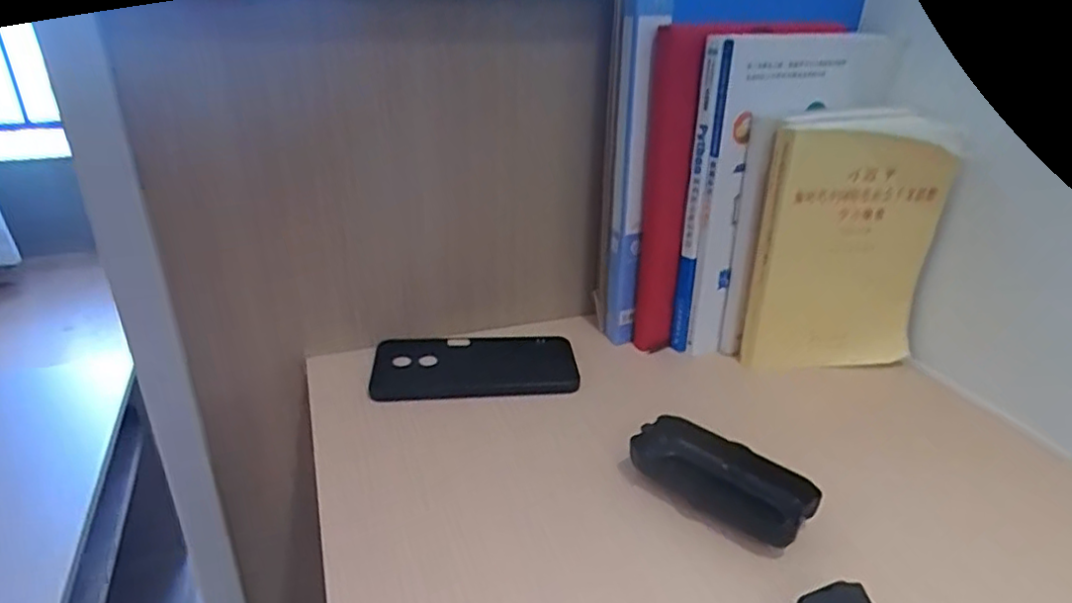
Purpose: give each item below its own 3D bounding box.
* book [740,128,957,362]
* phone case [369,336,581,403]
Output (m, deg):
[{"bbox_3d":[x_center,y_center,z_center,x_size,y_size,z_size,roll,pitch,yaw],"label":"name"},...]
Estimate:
[{"bbox_3d":[0.251,-0.035,0.518,0.140,0.200,0.022,1,26,-1],"label":"book"},{"bbox_3d":[-0.051,0.054,0.537,0.165,0.013,0.083,-2,26,-9],"label":"phone case"}]

